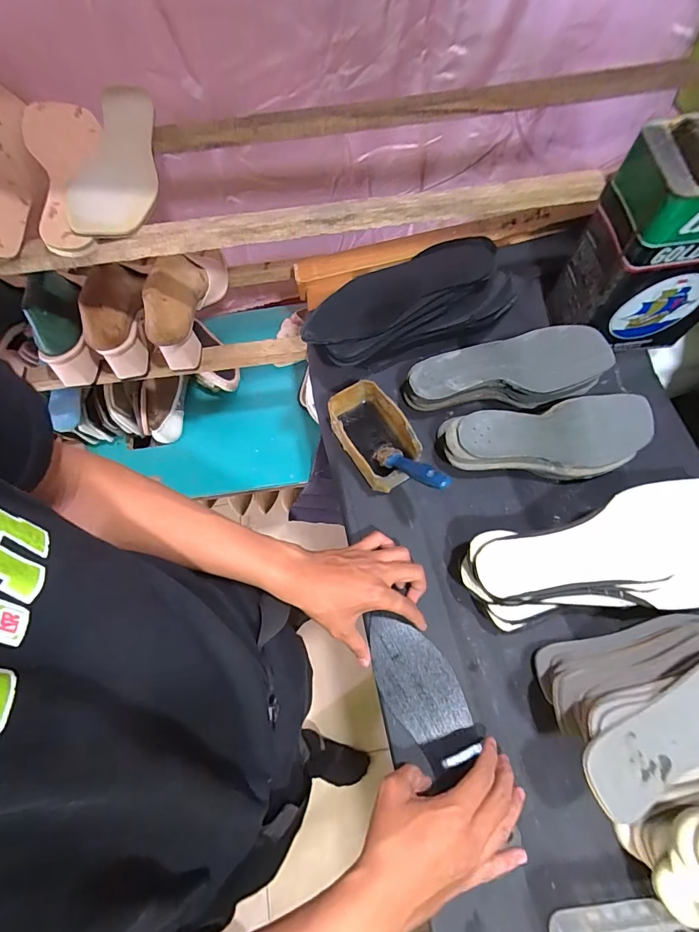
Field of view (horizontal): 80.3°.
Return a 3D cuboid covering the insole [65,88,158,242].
[{"bbox_3d":[-0.276,-0.354,0.484,0.095,0.037,0.212,-7,70,-1],"label":"insole"}]

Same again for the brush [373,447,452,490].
[{"bbox_3d":[0.067,0.001,0.462,0.025,0.149,0.013,-35,113,-11],"label":"brush"}]

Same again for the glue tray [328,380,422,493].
[{"bbox_3d":[0.032,-0.035,0.528,0.074,0.070,0.126,-33,72,-10],"label":"glue tray"}]

